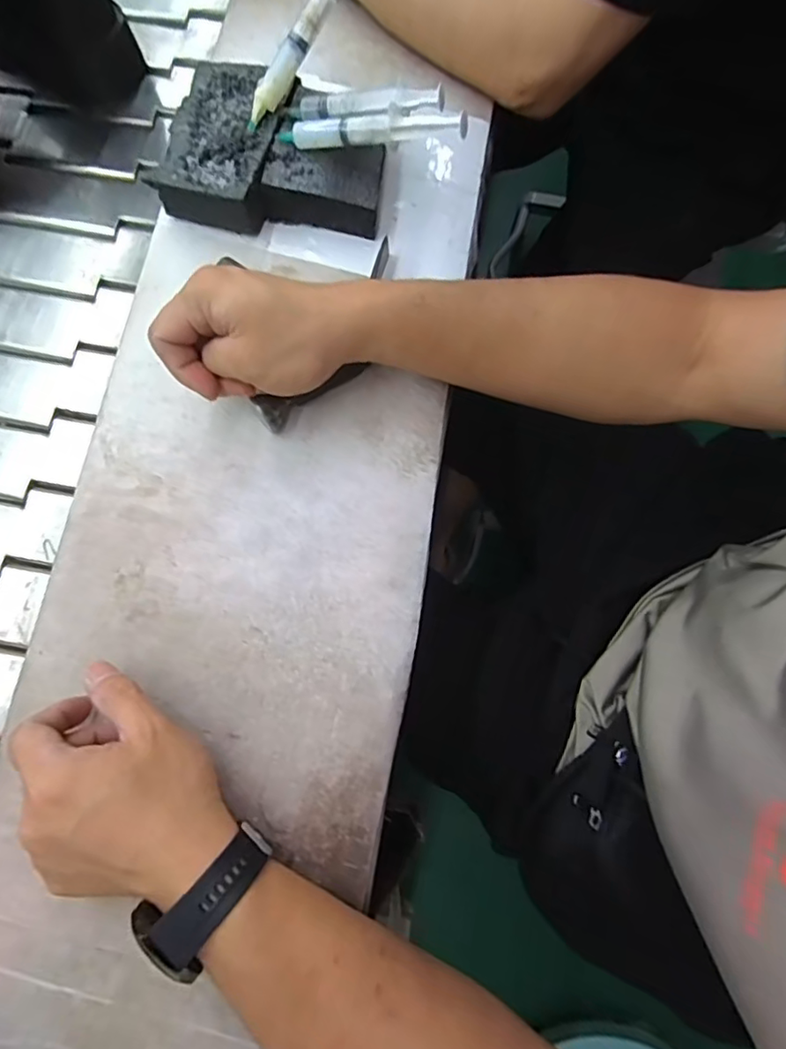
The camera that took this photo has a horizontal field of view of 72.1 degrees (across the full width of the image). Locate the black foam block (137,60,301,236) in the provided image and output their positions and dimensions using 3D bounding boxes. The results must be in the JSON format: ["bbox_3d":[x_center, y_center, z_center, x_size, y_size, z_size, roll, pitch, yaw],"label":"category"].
[{"bbox_3d":[-0.128,-0.297,0.423,0.081,0.034,0.121,13,77,3],"label":"black foam block"}]

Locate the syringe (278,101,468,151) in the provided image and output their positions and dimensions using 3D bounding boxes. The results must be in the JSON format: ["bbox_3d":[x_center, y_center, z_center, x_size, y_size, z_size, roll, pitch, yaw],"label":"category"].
[{"bbox_3d":[-0.017,-0.281,0.383,0.143,0.017,0.017,13,77,21],"label":"syringe"}]

